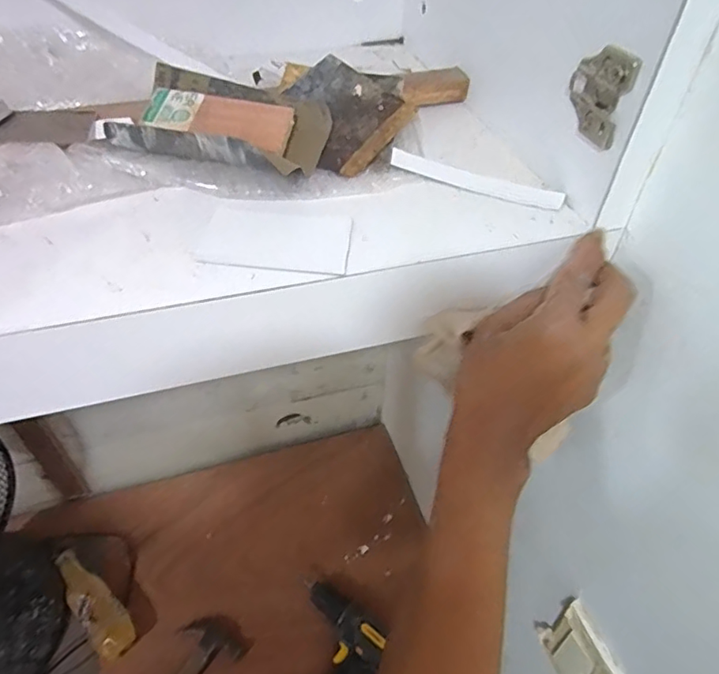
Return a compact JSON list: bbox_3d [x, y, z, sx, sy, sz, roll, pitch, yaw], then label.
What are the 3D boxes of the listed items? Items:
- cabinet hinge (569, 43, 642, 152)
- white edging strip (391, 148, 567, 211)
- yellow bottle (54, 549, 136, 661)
[{"bbox_3d":[0.149,-0.151,0.336,0.007,0.053,0.047,-11,47,-12],"label":"cabinet hinge"},{"bbox_3d":[0.085,-0.117,0.398,0.128,0.007,0.023,20,50,16],"label":"white edging strip"},{"bbox_3d":[-0.430,0.421,0.865,0.197,0.054,0.061,35,54,28],"label":"yellow bottle"}]

